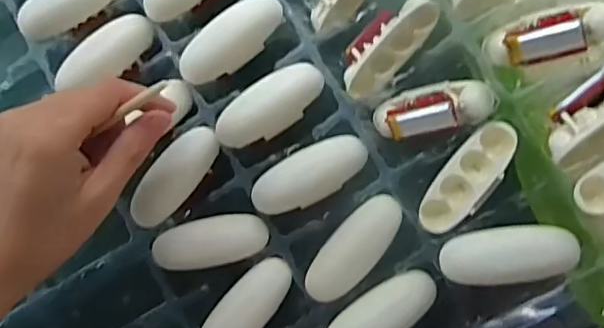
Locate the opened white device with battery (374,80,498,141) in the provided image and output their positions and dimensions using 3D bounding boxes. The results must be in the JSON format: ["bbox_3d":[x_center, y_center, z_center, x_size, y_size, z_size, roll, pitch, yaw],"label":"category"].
[{"bbox_3d":[0.070,-0.031,0.308,0.061,0.016,0.029,-13,63,9],"label":"opened white device with battery"}]

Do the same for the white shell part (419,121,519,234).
[{"bbox_3d":[0.087,0.007,0.302,0.026,0.019,0.065,36,107,7],"label":"white shell part"}]

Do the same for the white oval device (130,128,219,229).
[{"bbox_3d":[-0.074,0.006,0.331,0.027,0.015,0.064,39,89,7],"label":"white oval device"}]

